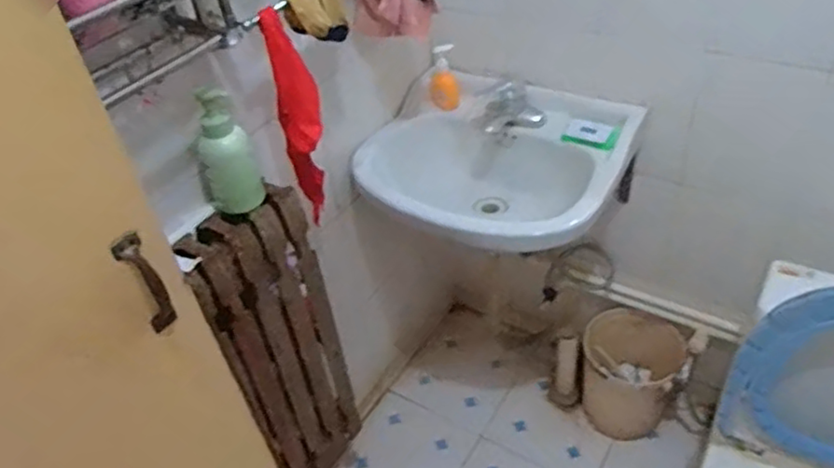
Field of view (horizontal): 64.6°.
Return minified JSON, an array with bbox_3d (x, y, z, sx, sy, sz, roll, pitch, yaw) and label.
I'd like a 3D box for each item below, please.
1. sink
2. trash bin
[{"bbox_3d":[0.143,-0.122,1.351,0.512,0.203,0.411,18,47,27],"label":"sink"},{"bbox_3d":[0.534,0.358,1.658,0.232,0.264,0.229,10,44,20],"label":"trash bin"}]

